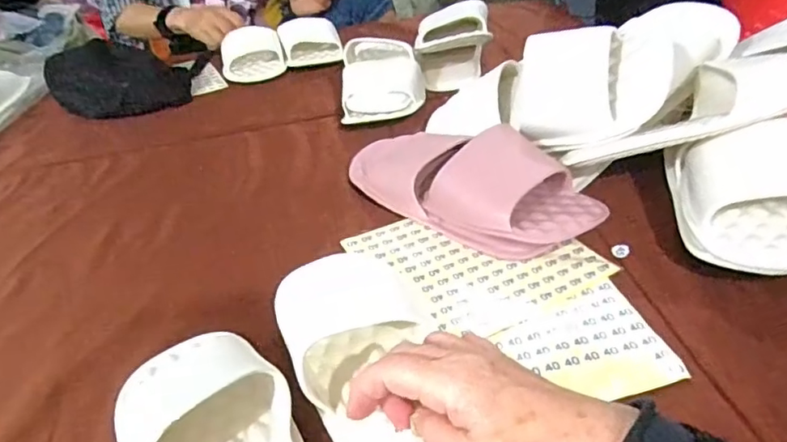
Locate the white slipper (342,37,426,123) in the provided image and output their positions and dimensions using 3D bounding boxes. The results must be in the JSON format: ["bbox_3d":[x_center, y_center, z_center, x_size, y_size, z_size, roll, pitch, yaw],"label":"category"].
[{"bbox_3d":[-0.013,-0.192,0.751,0.102,0.053,0.214,-3,34,3],"label":"white slipper"}]

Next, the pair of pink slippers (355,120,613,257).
[{"bbox_3d":[0.061,-0.041,0.516,0.116,0.065,0.252,-27,40,-28],"label":"pair of pink slippers"}]

